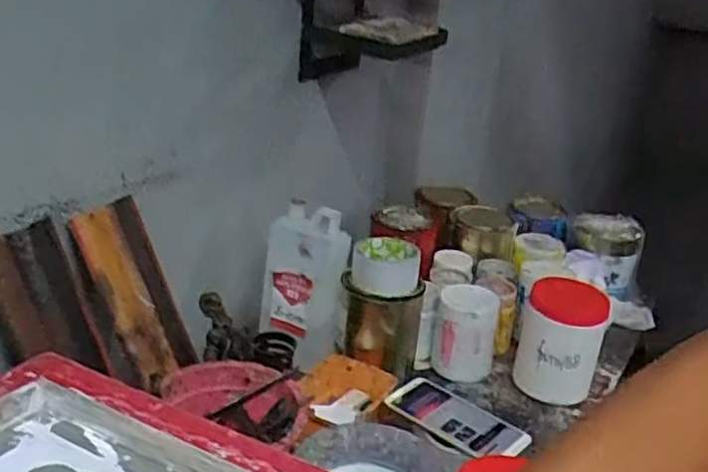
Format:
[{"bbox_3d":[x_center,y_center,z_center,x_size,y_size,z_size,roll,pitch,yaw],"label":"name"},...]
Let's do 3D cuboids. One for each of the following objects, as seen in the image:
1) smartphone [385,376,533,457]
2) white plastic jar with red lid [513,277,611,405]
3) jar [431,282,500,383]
[{"bbox_3d":[0.117,0.208,0.822,0.081,0.016,0.159,-17,32,-42],"label":"smartphone"},{"bbox_3d":[0.275,0.145,0.965,0.101,0.152,0.082,13,24,16],"label":"white plastic jar with red lid"},{"bbox_3d":[0.152,0.132,0.986,0.083,0.117,0.069,9,23,7],"label":"jar"}]

